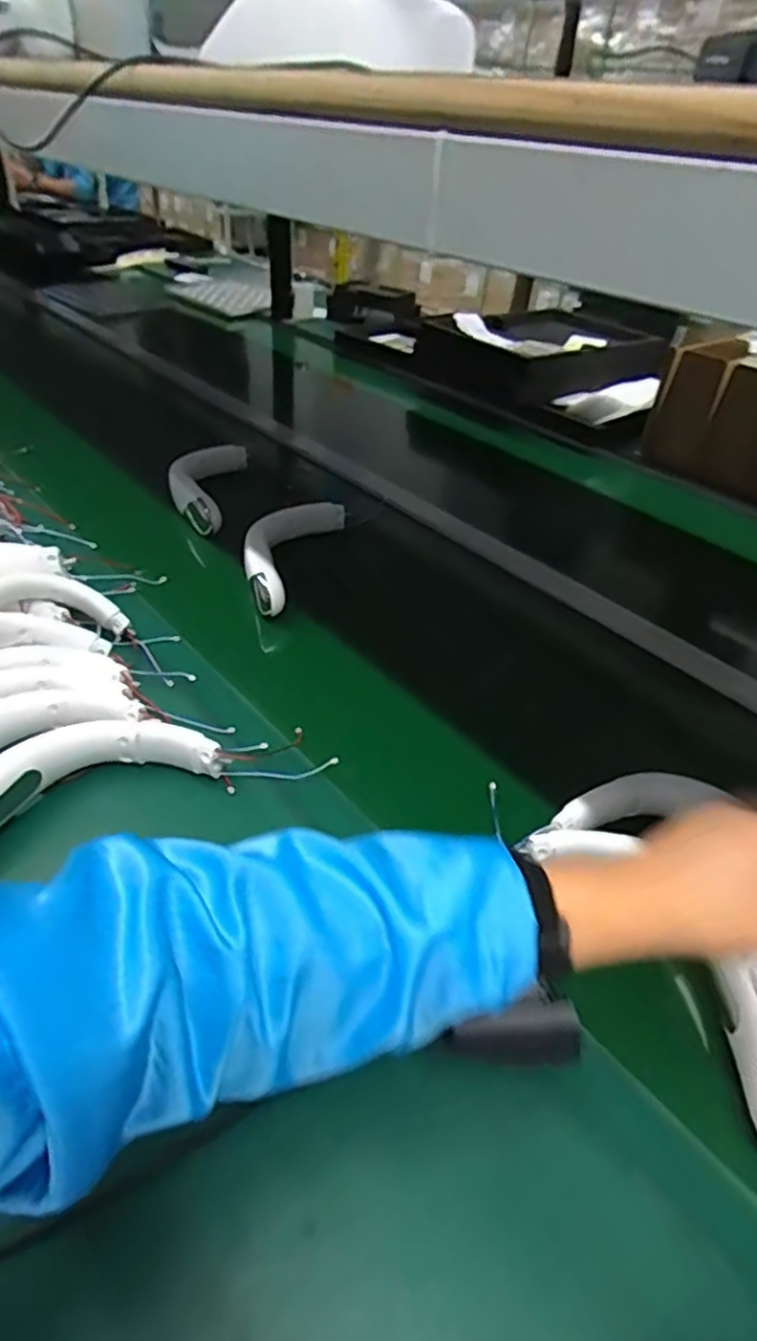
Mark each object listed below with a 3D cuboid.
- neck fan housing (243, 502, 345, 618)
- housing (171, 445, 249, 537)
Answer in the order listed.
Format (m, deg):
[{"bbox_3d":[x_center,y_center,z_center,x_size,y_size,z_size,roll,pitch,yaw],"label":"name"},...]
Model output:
[{"bbox_3d":[-0.118,-0.148,0.837,0.080,0.052,0.232,13,40,10],"label":"neck fan housing"},{"bbox_3d":[-0.256,-0.266,0.969,0.082,0.057,0.229,4,39,0],"label":"housing"}]

